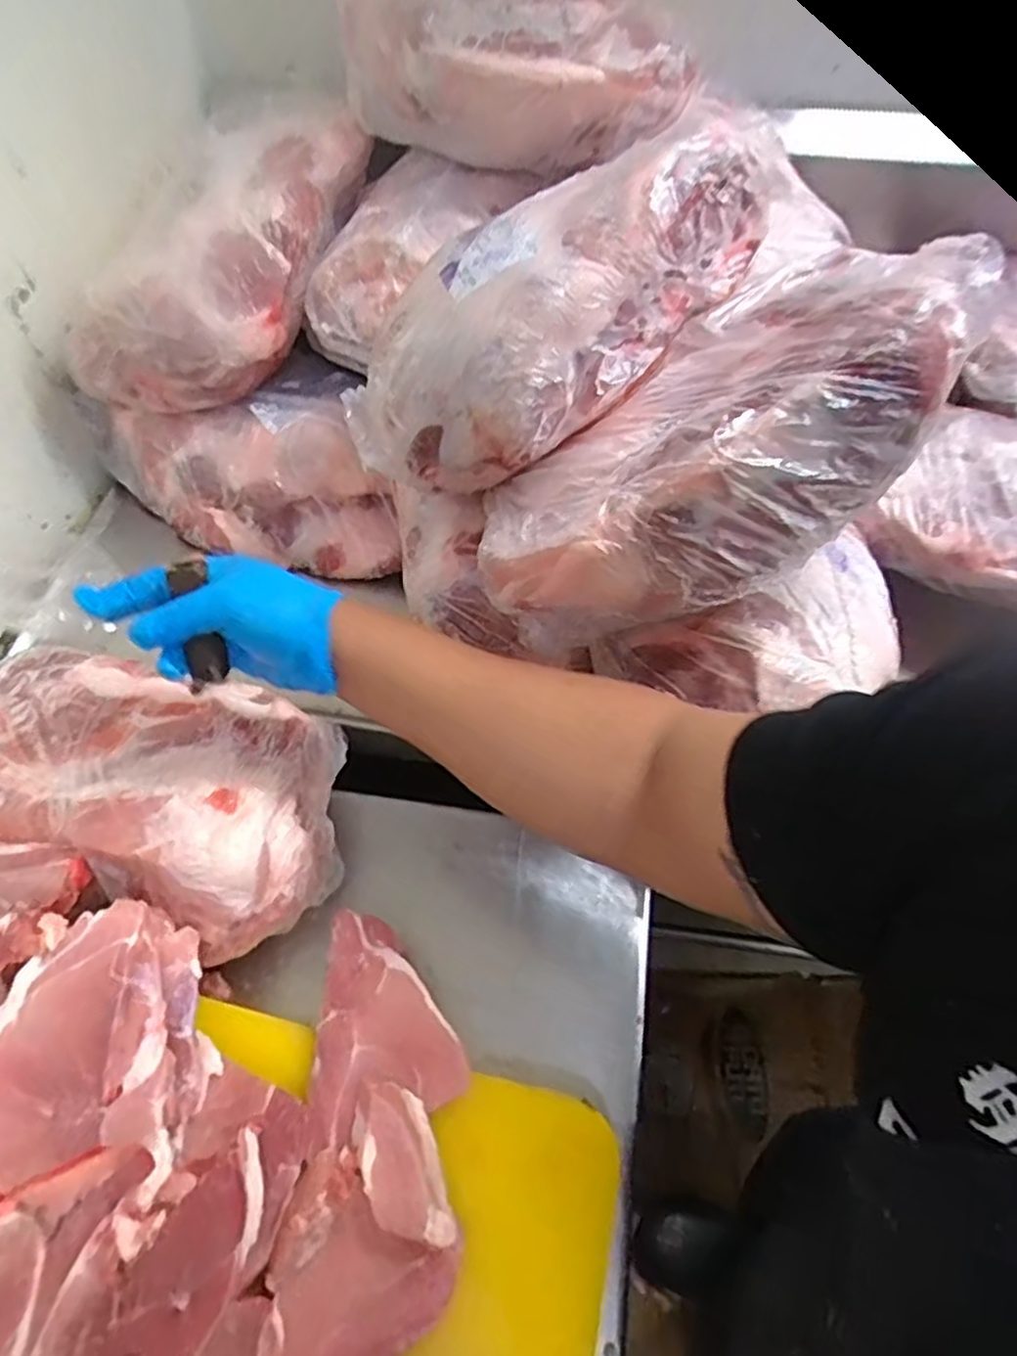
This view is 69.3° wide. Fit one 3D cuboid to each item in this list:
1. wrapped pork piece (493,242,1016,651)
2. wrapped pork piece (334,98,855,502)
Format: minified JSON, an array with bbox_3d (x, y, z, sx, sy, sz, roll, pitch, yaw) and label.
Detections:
[{"bbox_3d":[0.146,-0.151,0.512,0.369,0.138,0.186,-33,38,8],"label":"wrapped pork piece"},{"bbox_3d":[0.048,-0.256,0.504,0.352,0.114,0.139,-36,62,-2],"label":"wrapped pork piece"}]

